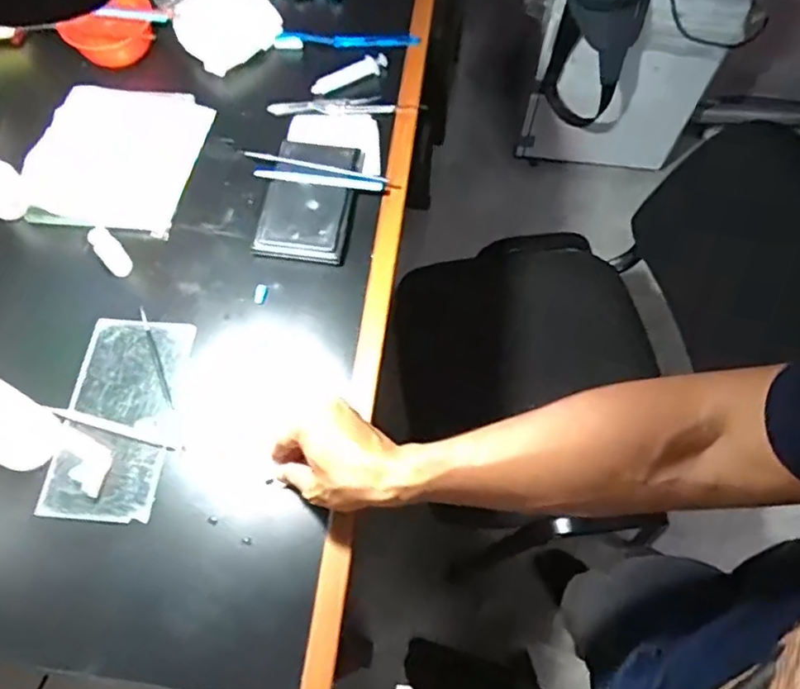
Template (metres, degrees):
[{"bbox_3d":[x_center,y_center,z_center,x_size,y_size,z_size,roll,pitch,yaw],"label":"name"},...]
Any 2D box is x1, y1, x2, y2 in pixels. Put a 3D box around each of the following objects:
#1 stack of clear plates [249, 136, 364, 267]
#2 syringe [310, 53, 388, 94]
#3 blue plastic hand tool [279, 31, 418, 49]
[{"bbox_3d":[-0.101,-0.162,0.704,0.097,0.030,0.148,8,65,3],"label":"stack of clear plates"},{"bbox_3d":[-0.063,-0.342,0.792,0.101,0.020,0.021,-28,69,-13],"label":"syringe"},{"bbox_3d":[-0.068,-0.403,0.826,0.185,0.017,0.025,-2,65,-2],"label":"blue plastic hand tool"}]

